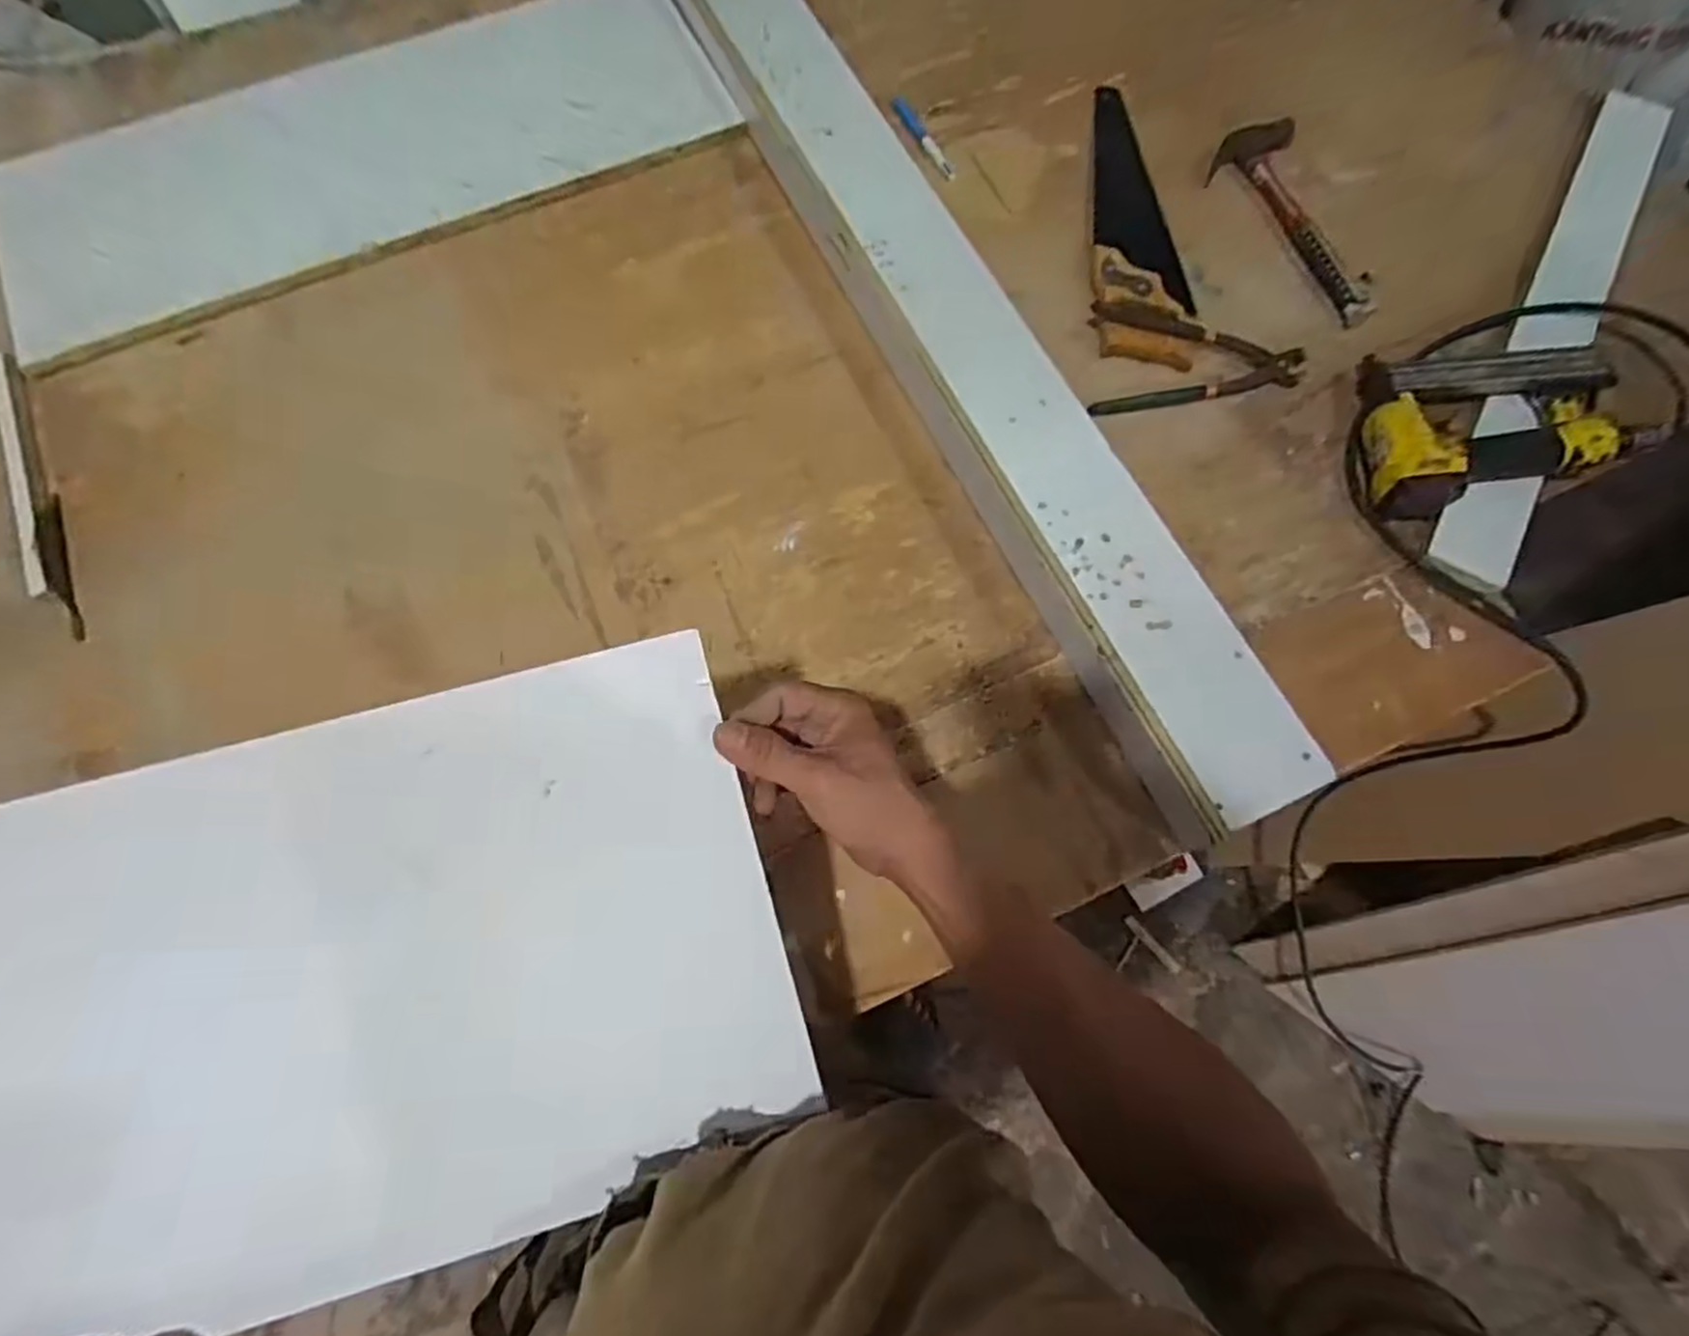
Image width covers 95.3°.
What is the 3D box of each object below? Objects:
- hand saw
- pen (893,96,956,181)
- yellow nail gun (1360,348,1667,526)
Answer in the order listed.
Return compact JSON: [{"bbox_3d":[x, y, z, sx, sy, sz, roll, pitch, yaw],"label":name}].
[{"bbox_3d":[0.327,-0.511,0.857,0.101,0.028,0.414,5,71,2],"label":"hand saw"},{"bbox_3d":[0.092,-0.619,0.899,0.014,0.012,0.134,-26,75,-9],"label":"pen"},{"bbox_3d":[0.608,-0.244,0.747,0.234,0.085,0.179,-11,71,-4],"label":"yellow nail gun"}]

